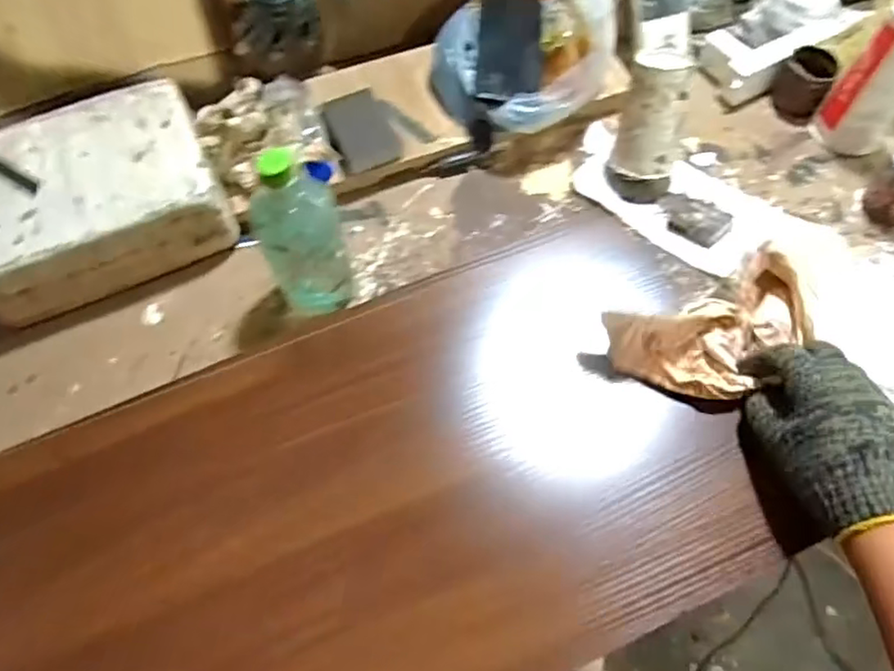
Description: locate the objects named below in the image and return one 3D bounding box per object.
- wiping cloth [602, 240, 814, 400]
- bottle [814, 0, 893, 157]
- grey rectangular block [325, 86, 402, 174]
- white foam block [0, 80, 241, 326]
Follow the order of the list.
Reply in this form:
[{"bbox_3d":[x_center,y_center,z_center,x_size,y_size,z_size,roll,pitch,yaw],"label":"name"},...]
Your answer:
[{"bbox_3d":[0.220,-0.003,0.512,0.173,0.051,0.095,-24,68,-10],"label":"wiping cloth"},{"bbox_3d":[0.498,-0.291,0.721,0.080,0.160,0.075,39,71,16],"label":"bottle"},{"bbox_3d":[-0.098,-0.240,0.735,0.068,0.023,0.095,-20,67,-9],"label":"grey rectangular block"},{"bbox_3d":[-0.382,-0.154,0.685,0.258,0.084,0.192,-24,67,-10],"label":"white foam block"}]

